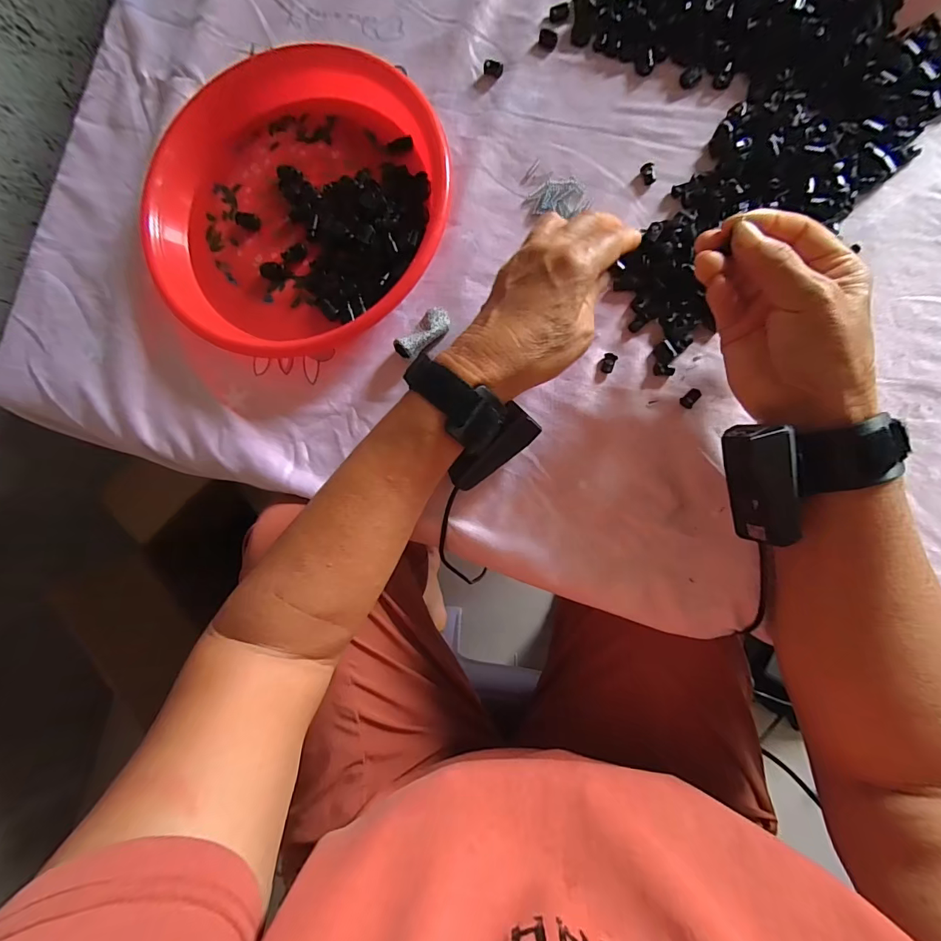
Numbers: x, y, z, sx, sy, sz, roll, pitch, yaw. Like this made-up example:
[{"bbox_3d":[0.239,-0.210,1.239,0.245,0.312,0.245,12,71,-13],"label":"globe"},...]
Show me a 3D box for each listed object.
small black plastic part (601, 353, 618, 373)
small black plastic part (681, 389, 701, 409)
[{"bbox_3d":[0.103,-0.080,0.319,0.009,0.004,0.015,16,88,9],"label":"small black plastic part"},{"bbox_3d":[0.160,-0.053,0.311,0.009,0.004,0.016,43,92,9],"label":"small black plastic part"}]

